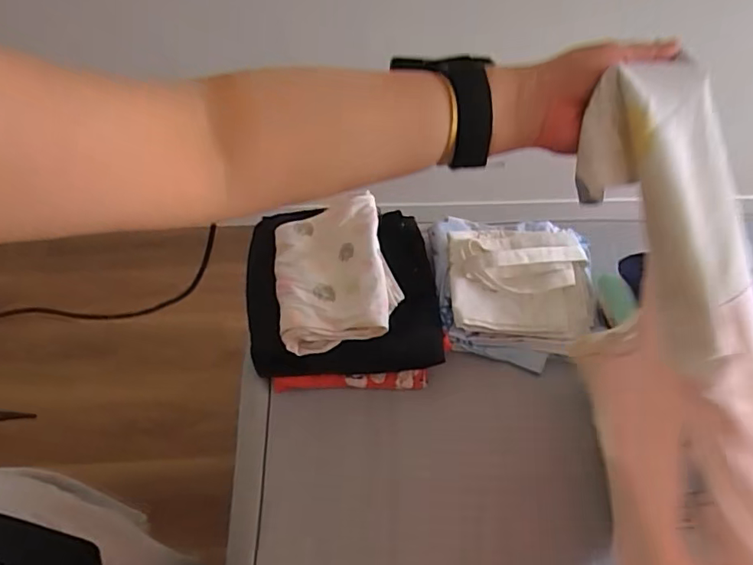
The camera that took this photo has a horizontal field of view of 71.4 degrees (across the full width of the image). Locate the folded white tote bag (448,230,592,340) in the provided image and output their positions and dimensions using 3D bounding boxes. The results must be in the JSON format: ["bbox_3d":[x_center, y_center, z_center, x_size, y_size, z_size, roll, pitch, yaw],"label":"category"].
[{"bbox_3d":[0.214,-0.005,0.753,0.213,0.058,0.162,2,73,-3],"label":"folded white tote bag"}]

